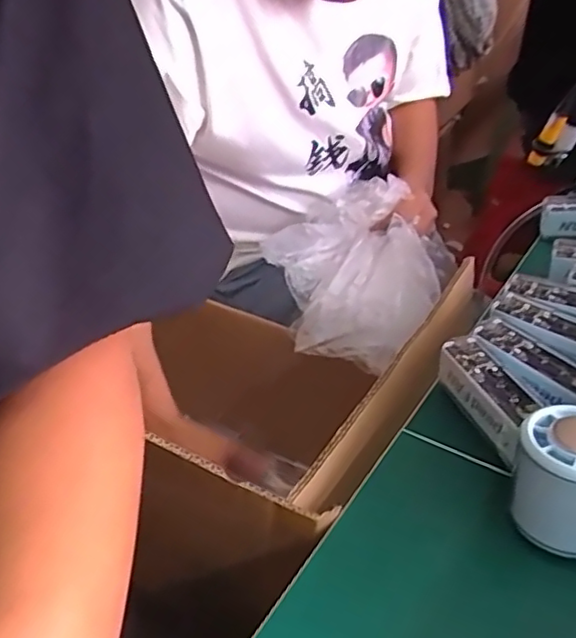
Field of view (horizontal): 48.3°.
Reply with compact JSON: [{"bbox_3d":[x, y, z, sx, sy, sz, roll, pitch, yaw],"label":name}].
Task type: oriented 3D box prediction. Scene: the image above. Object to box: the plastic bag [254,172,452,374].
[{"bbox_3d":[0.078,-0.061,0.755,0.208,0.152,0.173,13,33,15],"label":"plastic bag"}]

